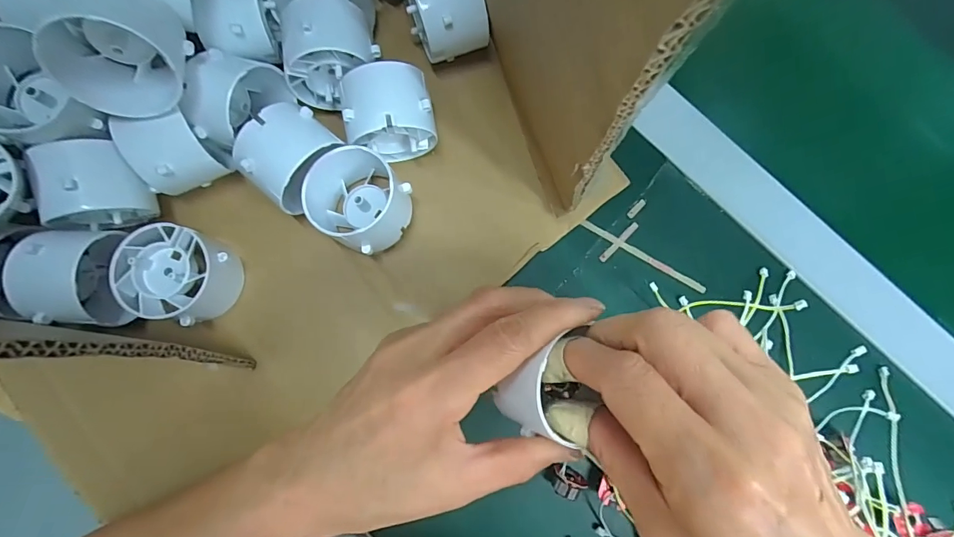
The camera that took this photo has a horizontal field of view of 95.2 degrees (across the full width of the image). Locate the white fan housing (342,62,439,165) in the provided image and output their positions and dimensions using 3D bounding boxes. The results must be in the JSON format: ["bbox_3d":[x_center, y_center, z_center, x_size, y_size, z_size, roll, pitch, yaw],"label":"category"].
[{"bbox_3d":[-0.048,-0.081,0.240,0.045,0.041,0.044,1,81,-4],"label":"white fan housing"}]

